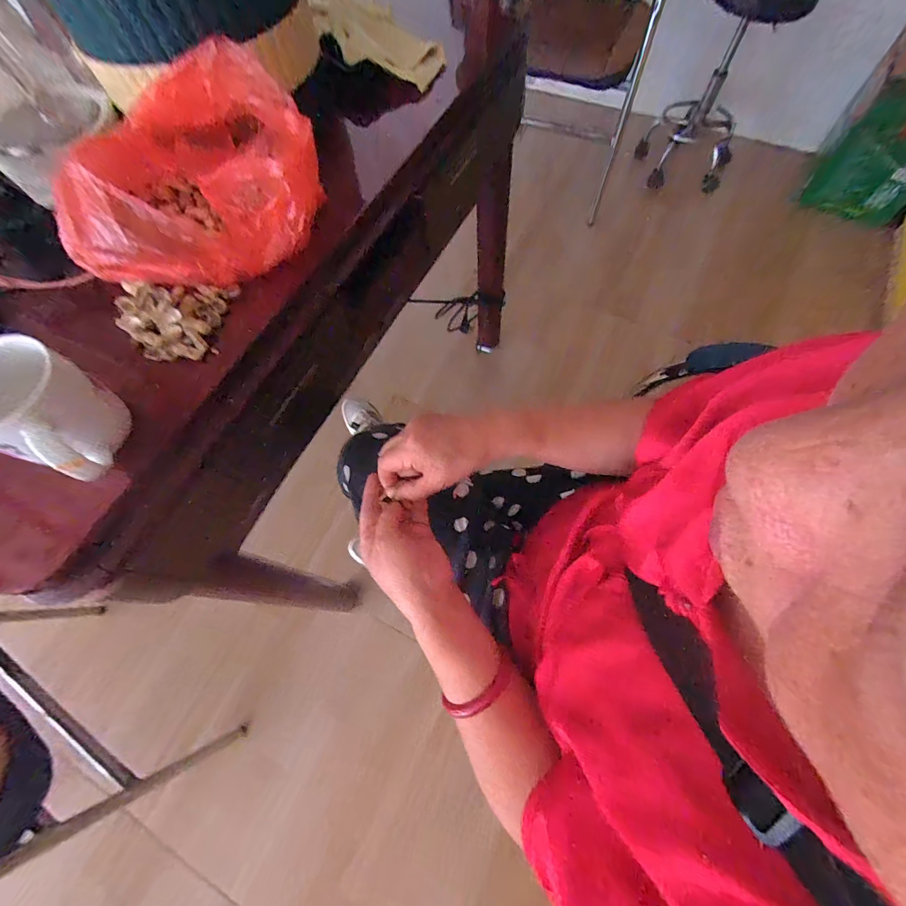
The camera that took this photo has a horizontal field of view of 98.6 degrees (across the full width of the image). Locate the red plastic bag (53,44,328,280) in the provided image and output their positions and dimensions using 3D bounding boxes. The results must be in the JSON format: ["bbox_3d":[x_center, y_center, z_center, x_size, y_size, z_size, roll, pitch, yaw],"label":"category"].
[{"bbox_3d":[-0.245,-0.264,0.369,0.216,0.099,0.171,4,68,4],"label":"red plastic bag"}]

